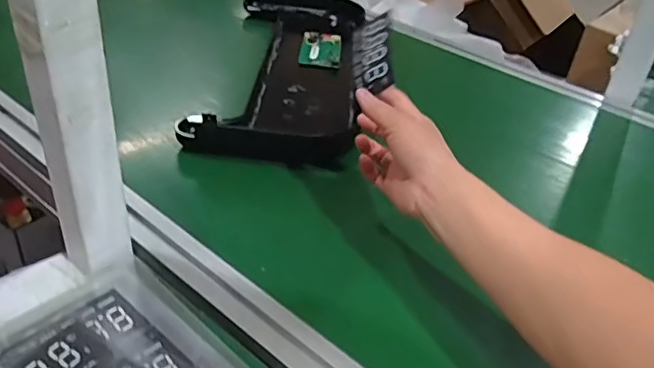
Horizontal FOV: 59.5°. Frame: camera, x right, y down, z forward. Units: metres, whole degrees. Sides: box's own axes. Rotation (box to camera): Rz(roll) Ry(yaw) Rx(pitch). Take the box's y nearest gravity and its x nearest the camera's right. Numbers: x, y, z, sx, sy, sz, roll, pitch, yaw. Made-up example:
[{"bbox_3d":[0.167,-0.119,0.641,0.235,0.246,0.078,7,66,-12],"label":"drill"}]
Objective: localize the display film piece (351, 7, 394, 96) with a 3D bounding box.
[{"bbox_3d":[0.043,-0.125,0.550,0.045,0.006,0.085,-19,57,32],"label":"display film piece"}]

